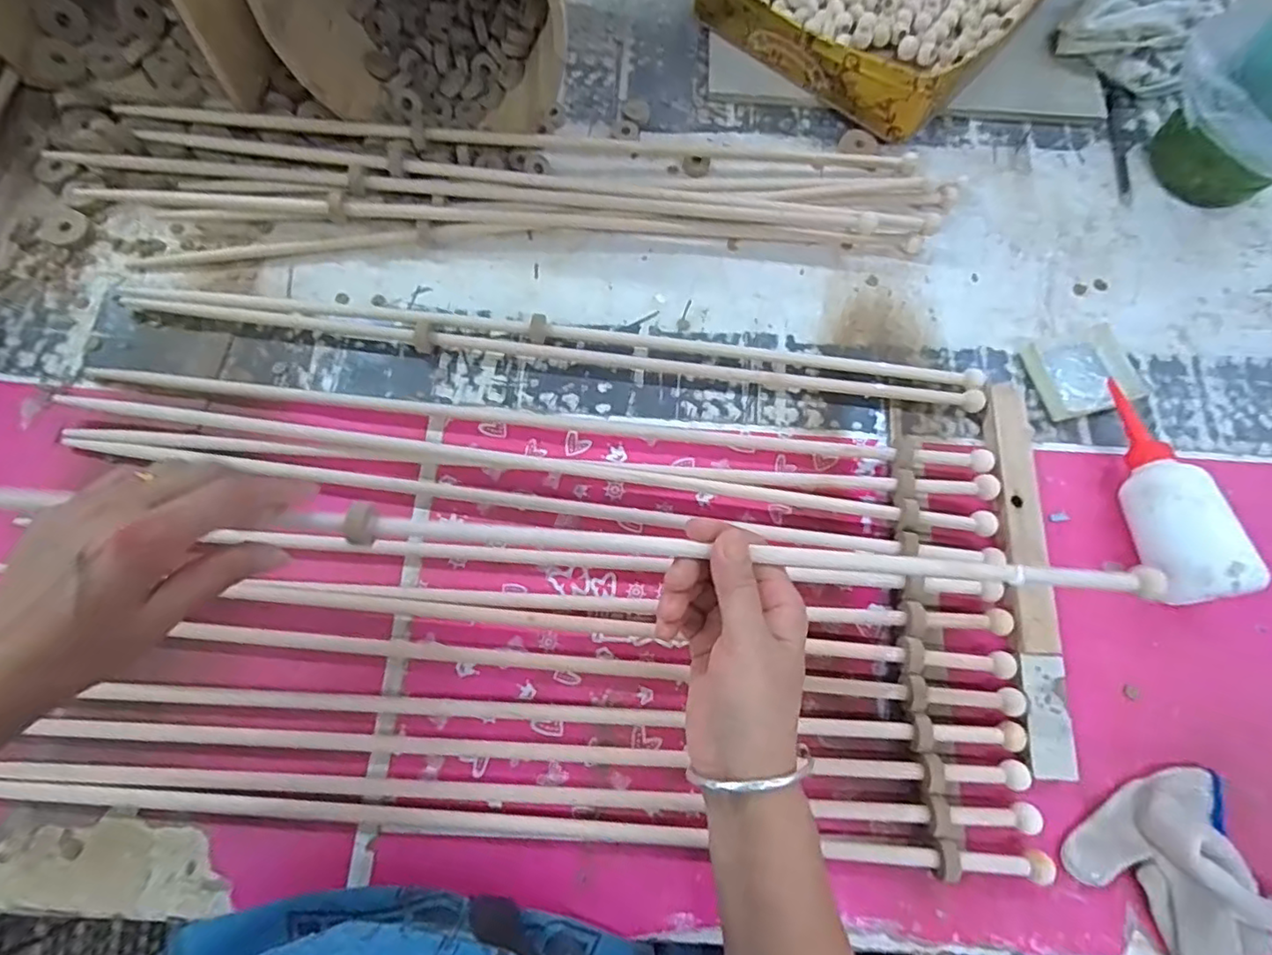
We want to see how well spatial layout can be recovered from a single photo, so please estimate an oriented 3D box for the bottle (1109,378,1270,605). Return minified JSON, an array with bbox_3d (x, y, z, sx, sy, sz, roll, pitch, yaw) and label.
[{"bbox_3d":[0.395,0.005,0.456,0.049,0.061,0.178,-4,72,-4],"label":"bottle"}]

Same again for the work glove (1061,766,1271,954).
[{"bbox_3d":[0.363,0.252,0.391,0.117,0.043,0.112,-39,78,-14],"label":"work glove"}]

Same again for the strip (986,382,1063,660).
[{"bbox_3d":[0.297,0.025,0.466,0.033,0.009,0.213,4,72,9],"label":"strip"}]

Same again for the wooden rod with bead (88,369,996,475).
[{"bbox_3d":[-0.071,-0.050,0.482,0.704,0.020,0.021,6,72,0],"label":"wooden rod with bead"}]

